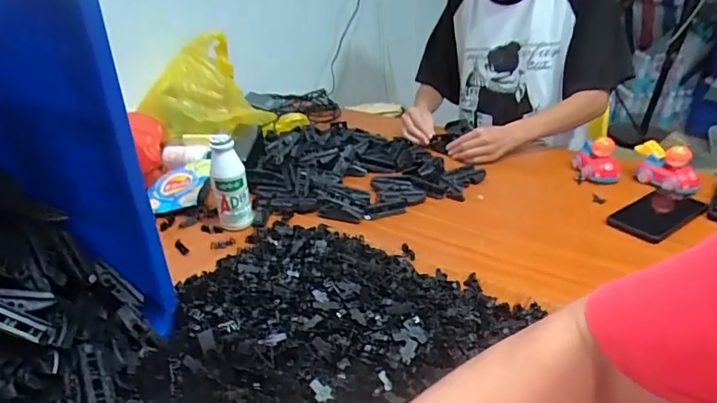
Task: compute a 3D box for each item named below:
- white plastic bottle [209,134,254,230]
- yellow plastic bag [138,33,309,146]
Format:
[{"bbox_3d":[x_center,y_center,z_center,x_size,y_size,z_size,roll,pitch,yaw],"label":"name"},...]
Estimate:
[{"bbox_3d":[-0.190,-0.025,0.711,0.052,0.139,0.045,-11,29,-16],"label":"white plastic bottle"},{"bbox_3d":[-0.278,-0.238,0.991,0.310,0.174,0.149,-8,29,-11],"label":"yellow plastic bag"}]

